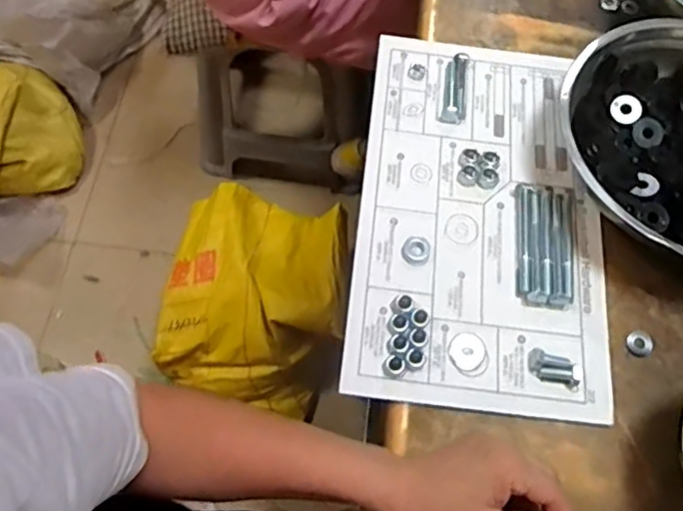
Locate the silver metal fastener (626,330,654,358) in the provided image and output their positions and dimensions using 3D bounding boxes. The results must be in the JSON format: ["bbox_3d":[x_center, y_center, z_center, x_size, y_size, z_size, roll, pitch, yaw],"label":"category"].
[{"bbox_3d":[0.256,0.075,0.513,0.023,0.004,0.024,1,76,-3],"label":"silver metal fastener"}]

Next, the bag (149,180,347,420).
[{"bbox_3d":[-0.152,0.078,1.141,0.317,0.215,0.366,9,66,2],"label":"bag"}]

